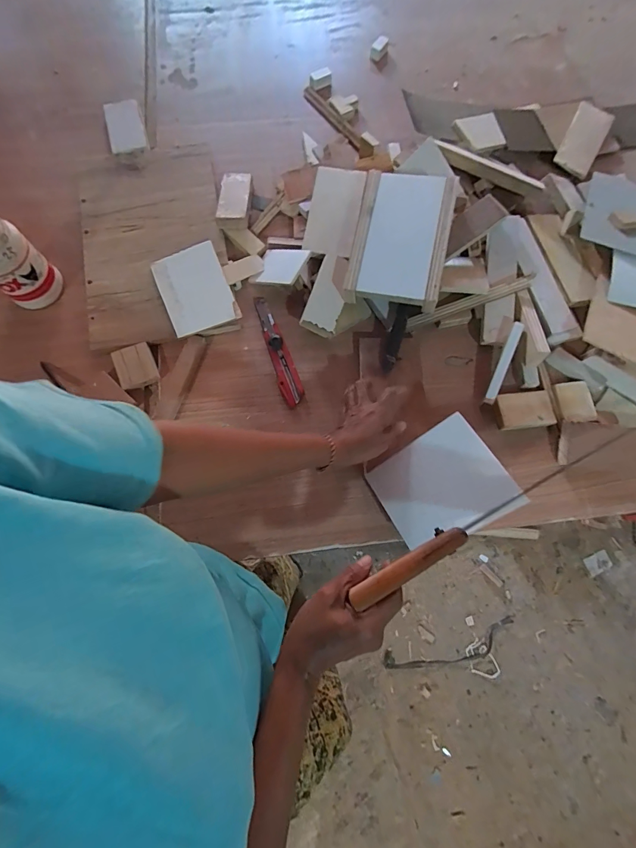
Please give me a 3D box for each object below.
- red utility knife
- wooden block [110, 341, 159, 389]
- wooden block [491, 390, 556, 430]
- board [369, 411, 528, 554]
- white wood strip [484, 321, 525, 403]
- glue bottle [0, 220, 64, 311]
[{"bbox_3d":[-0.062,-0.117,0.583,0.031,0.020,0.186,-18,77,-6],"label":"red utility knife"},{"bbox_3d":[-0.269,-0.085,0.564,0.055,0.019,0.064,-25,77,-7],"label":"wooden block"},{"bbox_3d":[0.300,-0.020,0.564,0.082,0.020,0.051,-5,76,-3],"label":"wooden block"},{"bbox_3d":[0.151,0.078,0.476,0.146,0.007,0.128,-35,69,12],"label":"board"},{"bbox_3d":[0.273,-0.089,0.562,0.016,0.009,0.125,22,91,4],"label":"white wood strip"},{"bbox_3d":[-0.440,-0.231,0.543,0.067,0.131,0.077,40,78,8],"label":"glue bottle"}]

